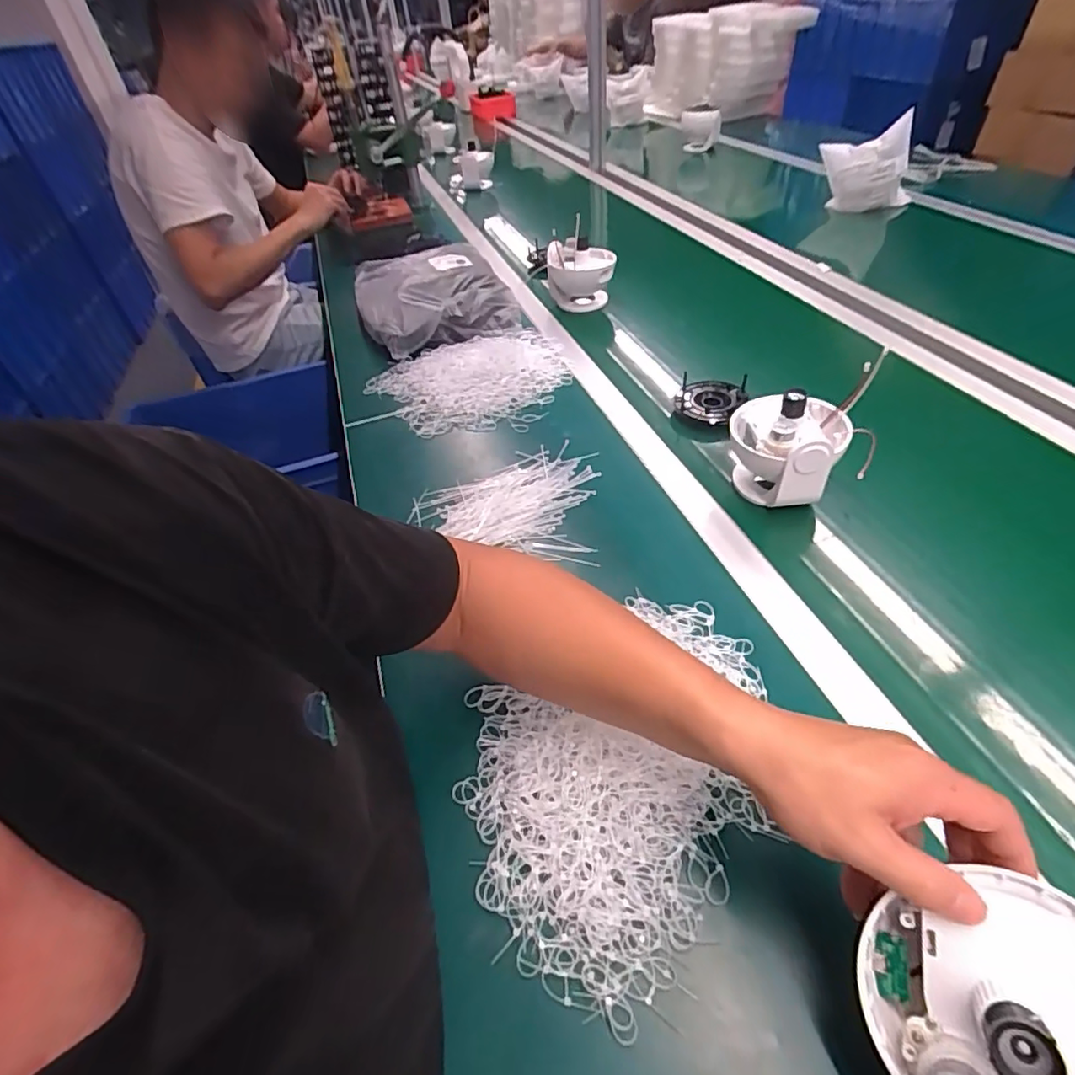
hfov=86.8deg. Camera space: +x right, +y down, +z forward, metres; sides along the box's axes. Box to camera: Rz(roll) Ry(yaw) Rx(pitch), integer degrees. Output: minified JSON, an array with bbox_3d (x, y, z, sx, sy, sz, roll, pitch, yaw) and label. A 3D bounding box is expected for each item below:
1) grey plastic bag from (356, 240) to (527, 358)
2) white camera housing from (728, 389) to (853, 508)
[{"bbox_3d":[-0.198,-0.450,1.041,0.256,0.079,0.320,-19,46,-11],"label":"grey plastic bag"},{"bbox_3d":[0.269,-0.095,0.617,0.110,0.107,0.107,5,46,13],"label":"white camera housing"}]

